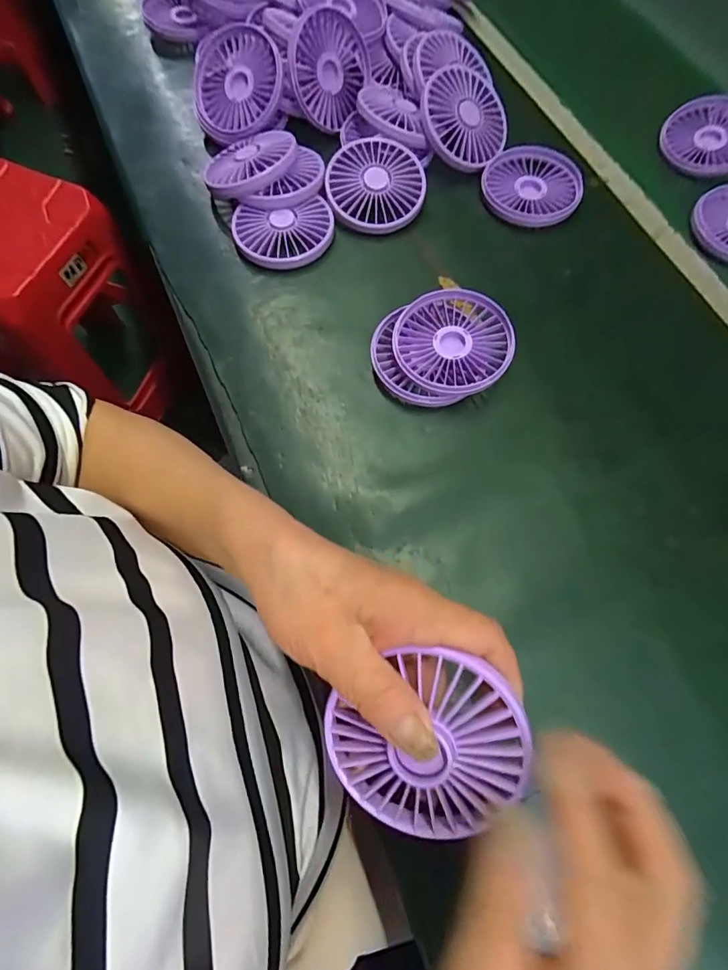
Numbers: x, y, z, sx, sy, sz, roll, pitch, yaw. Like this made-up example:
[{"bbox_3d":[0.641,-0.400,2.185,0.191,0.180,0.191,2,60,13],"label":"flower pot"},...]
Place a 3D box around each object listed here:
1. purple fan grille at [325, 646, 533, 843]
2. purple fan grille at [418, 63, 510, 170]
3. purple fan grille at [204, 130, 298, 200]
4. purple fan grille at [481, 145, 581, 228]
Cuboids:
[{"bbox_3d":[0.028,0.113,0.203,0.084,0.016,0.077,2,97,15],"label":"purple fan grille"},{"bbox_3d":[0.096,-0.340,0.431,0.086,0.020,0.092,0,91,-17],"label":"purple fan grille"},{"bbox_3d":[-0.101,-0.286,0.416,0.083,0.014,0.080,-6,63,13],"label":"purple fan grille"},{"bbox_3d":[0.154,-0.276,0.431,0.087,0.015,0.090,0,69,1],"label":"purple fan grille"}]

